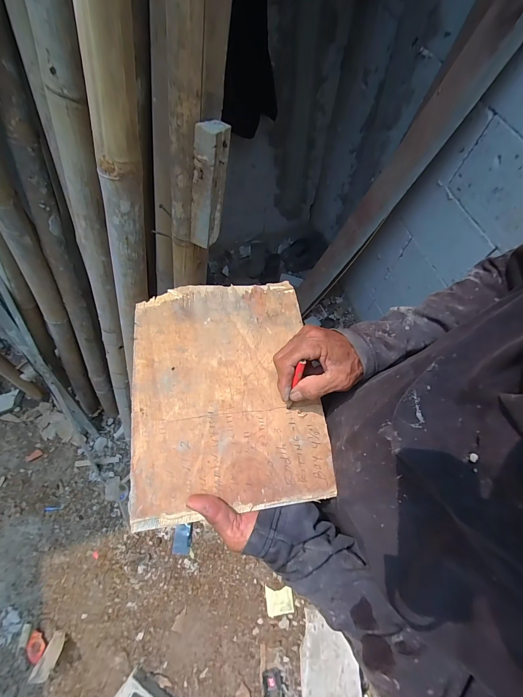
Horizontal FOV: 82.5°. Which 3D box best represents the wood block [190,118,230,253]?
[{"bbox_3d":[-0.092,-0.278,0.525,0.039,0.196,0.053,32,49,12],"label":"wood block"}]

